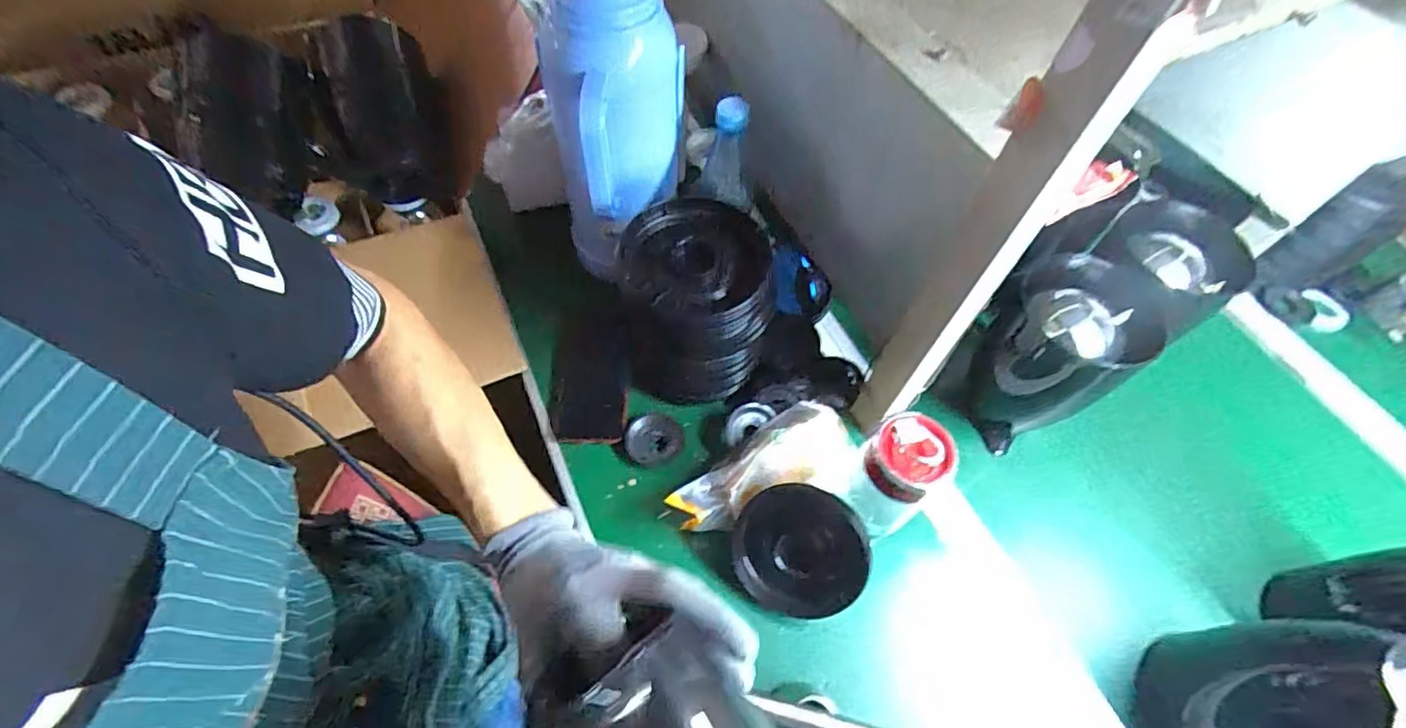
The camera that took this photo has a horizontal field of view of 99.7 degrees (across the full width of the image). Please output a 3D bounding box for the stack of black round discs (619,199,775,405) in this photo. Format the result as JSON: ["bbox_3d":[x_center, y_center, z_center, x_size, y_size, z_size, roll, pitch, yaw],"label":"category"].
[{"bbox_3d":[-0.003,-0.066,0.598,0.137,0.146,0.124,14,57,4],"label":"stack of black round discs"}]

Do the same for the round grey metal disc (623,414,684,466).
[{"bbox_3d":[-0.049,0.078,0.617,0.054,0.022,0.058,2,57,-3],"label":"round grey metal disc"}]

